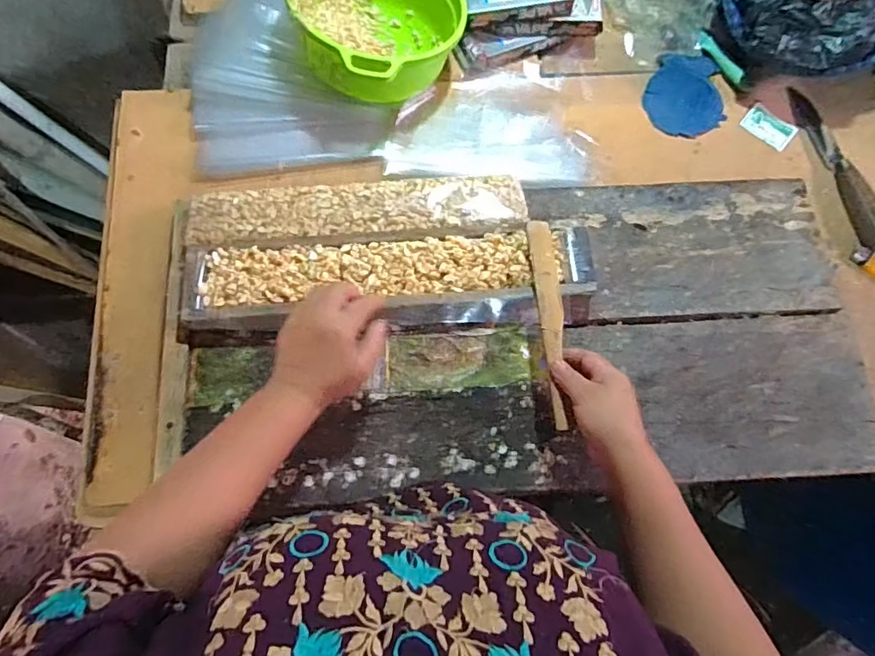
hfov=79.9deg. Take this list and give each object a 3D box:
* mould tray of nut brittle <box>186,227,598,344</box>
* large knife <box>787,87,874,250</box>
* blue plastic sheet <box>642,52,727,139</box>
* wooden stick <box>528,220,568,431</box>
[{"bbox_3d":[-0.049,-0.047,0.555,0.426,0.043,0.101,-2,77,-3],"label":"mould tray of nut brittle"},{"bbox_3d":[0.519,-0.214,0.672,0.033,0.032,0.239,-13,77,-3],"label":"large knife"},{"bbox_3d":[0.336,-0.318,0.713,0.106,0.006,0.129,0,77,0],"label":"blue plastic sheet"},{"bbox_3d":[0.114,-0.009,0.524,0.028,0.009,0.218,-1,69,-1],"label":"wooden stick"}]

